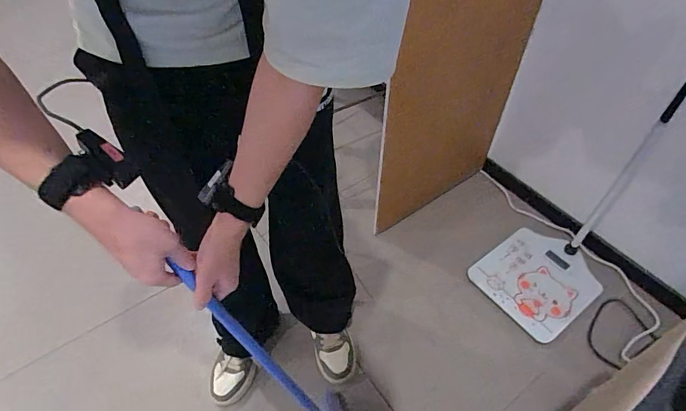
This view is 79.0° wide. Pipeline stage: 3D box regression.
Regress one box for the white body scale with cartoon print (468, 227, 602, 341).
[{"bbox_3d":[0.541,0.201,1.160,0.280,0.027,0.268,-32,57,-15],"label":"white body scale with cartoon print"}]

